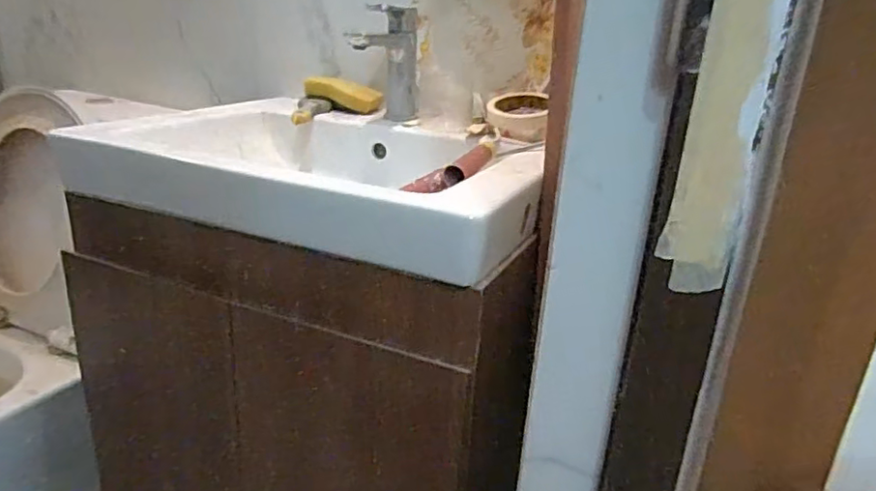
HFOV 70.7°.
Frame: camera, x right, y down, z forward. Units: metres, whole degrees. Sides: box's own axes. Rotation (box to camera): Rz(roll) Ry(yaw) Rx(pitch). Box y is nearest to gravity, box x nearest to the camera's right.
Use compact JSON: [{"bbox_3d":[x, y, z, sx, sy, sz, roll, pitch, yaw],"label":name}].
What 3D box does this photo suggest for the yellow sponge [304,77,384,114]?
[{"bbox_3d":[-0.145,-0.236,0.957,0.122,0.038,0.055,11,19,-16],"label":"yellow sponge"}]

